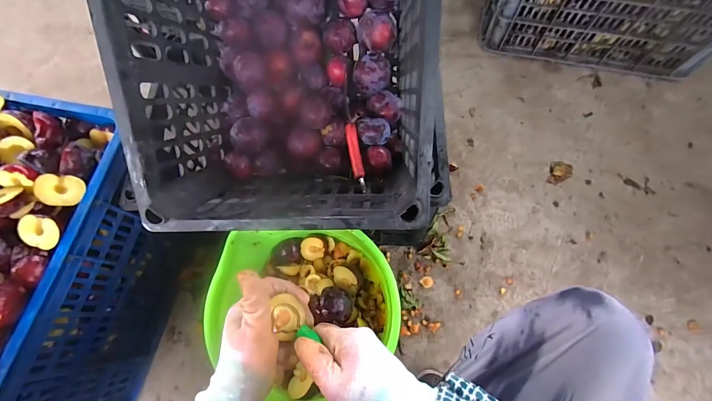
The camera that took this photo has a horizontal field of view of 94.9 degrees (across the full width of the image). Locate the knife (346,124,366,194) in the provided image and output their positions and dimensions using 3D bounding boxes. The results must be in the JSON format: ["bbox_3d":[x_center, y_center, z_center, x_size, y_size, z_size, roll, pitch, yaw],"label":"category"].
[{"bbox_3d":[0.001,-0.065,0.498,0.018,0.015,0.113,-8,72,-2],"label":"knife"}]

